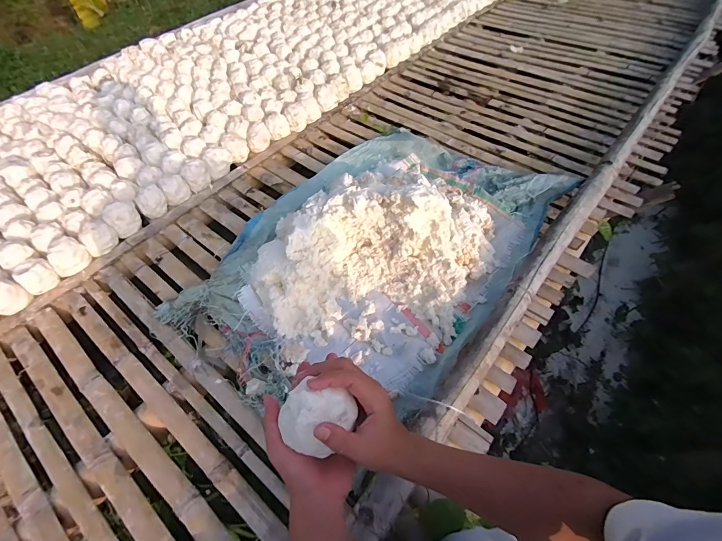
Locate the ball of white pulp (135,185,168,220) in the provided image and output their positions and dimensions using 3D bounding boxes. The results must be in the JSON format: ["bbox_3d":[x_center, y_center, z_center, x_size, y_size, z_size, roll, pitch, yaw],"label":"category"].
[{"bbox_3d":[-0.623,-0.205,1.079,0.076,0.083,0.073,0,56,0],"label":"ball of white pulp"}]

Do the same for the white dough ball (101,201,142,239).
[{"bbox_3d":[-0.683,-0.150,1.042,0.084,0.080,0.087,0,56,0],"label":"white dough ball"}]

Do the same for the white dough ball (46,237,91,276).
[{"bbox_3d":[-0.782,-0.035,0.970,0.090,0.072,0.086,1,57,-1],"label":"white dough ball"}]

